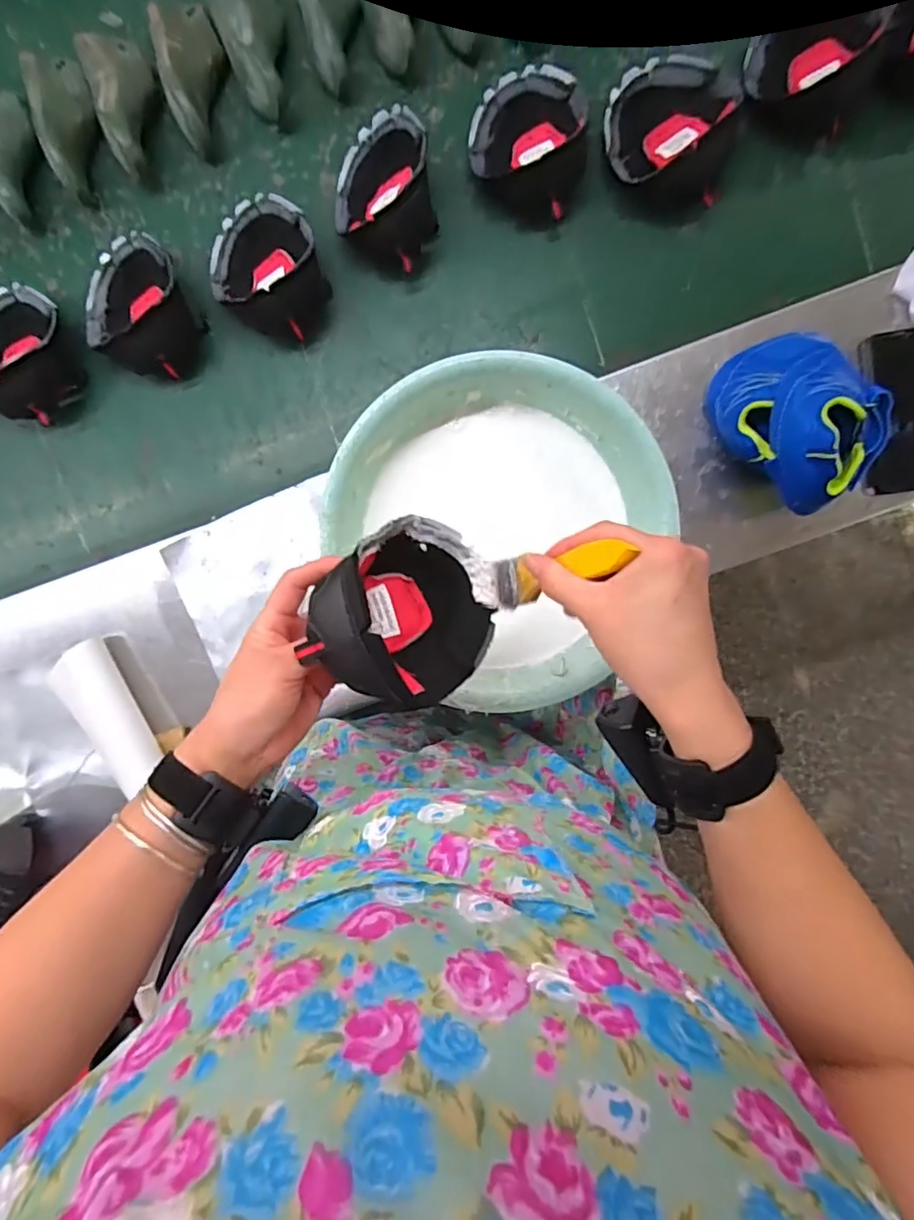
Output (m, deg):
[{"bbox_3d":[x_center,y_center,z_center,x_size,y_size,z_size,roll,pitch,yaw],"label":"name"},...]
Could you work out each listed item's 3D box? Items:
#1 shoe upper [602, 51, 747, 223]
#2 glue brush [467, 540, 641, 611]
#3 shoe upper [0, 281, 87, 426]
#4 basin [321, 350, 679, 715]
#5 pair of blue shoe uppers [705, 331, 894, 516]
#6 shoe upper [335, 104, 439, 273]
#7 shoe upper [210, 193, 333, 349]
[{"bbox_3d":[0.213,-0.482,0.587,0.124,0.057,0.141,1,95,-1],"label":"shoe upper"},{"bbox_3d":[0.055,-0.024,0.374,0.016,0.146,0.037,-22,96,-30],"label":"glue brush"},{"bbox_3d":[-0.463,-0.271,0.598,0.125,0.064,0.132,24,95,-3],"label":"shoe upper"},{"bbox_3d":[0.047,-0.084,0.555,0.270,0.113,0.296,0,95,-1],"label":"basin"},{"bbox_3d":[0.319,-0.182,0.555,0.111,0.129,0.174,-13,95,0],"label":"pair of blue shoe uppers"},{"bbox_3d":[-0.073,-0.429,0.588,0.108,0.068,0.151,-8,95,0],"label":"shoe upper"},{"bbox_3d":[-0.195,-0.352,0.595,0.144,0.063,0.124,38,94,-4],"label":"shoe upper"}]

